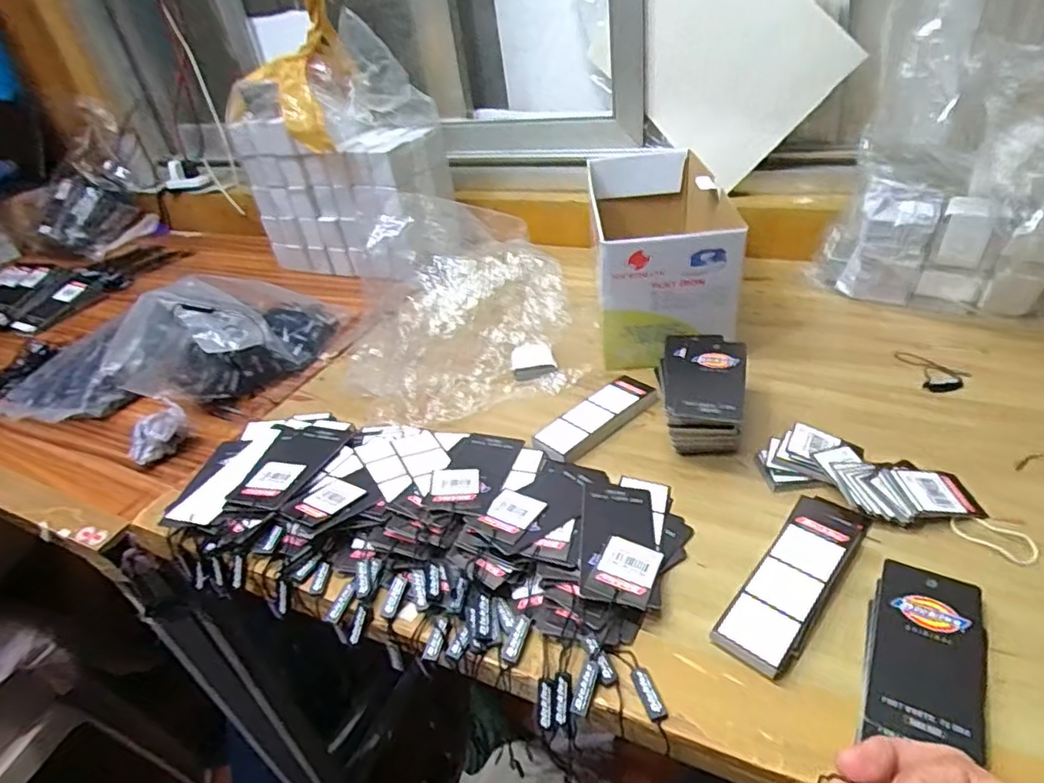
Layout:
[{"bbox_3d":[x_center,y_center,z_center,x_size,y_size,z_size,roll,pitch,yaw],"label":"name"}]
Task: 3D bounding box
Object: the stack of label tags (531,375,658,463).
[{"bbox_3d":[0.066,0.022,0.512,0.123,0.013,0.040,-30,41,-30],"label":"stack of label tags"}]

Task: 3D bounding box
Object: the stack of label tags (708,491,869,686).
[{"bbox_3d":[0.171,0.111,0.366,0.044,0.017,0.143,22,44,35],"label":"stack of label tags"}]

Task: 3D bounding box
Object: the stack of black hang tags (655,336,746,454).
[{"bbox_3d":[0.148,0.003,0.493,0.067,0.051,0.111,6,36,18],"label":"stack of black hang tags"}]

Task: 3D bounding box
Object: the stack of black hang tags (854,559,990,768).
[{"bbox_3d":[0.216,0.141,0.316,0.055,0.009,0.113,15,40,29],"label":"stack of black hang tags"}]

